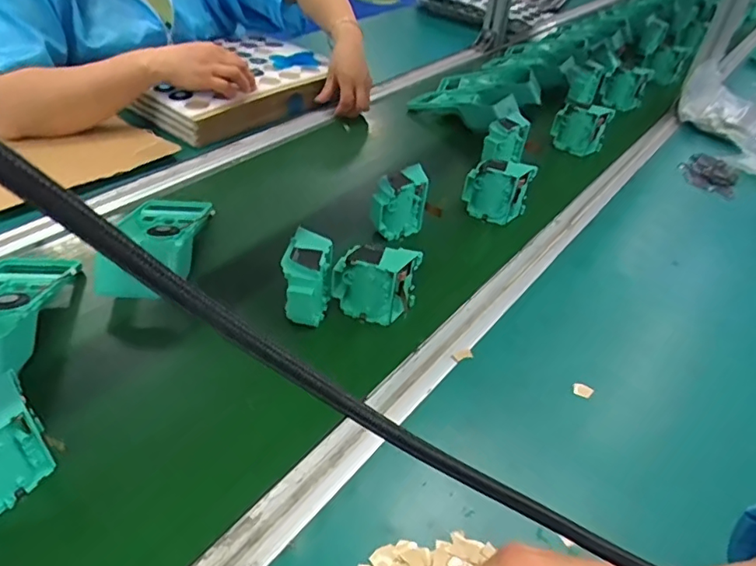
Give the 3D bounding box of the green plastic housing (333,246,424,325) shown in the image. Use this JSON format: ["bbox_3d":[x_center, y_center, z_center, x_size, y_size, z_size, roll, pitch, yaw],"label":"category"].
[{"bbox_3d":[-0.003,0.001,0.548,0.082,0.075,0.034,9,41,2],"label":"green plastic housing"}]

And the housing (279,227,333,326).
[{"bbox_3d":[-0.070,-0.004,0.543,0.046,0.072,0.079,5,41,-2],"label":"housing"}]

